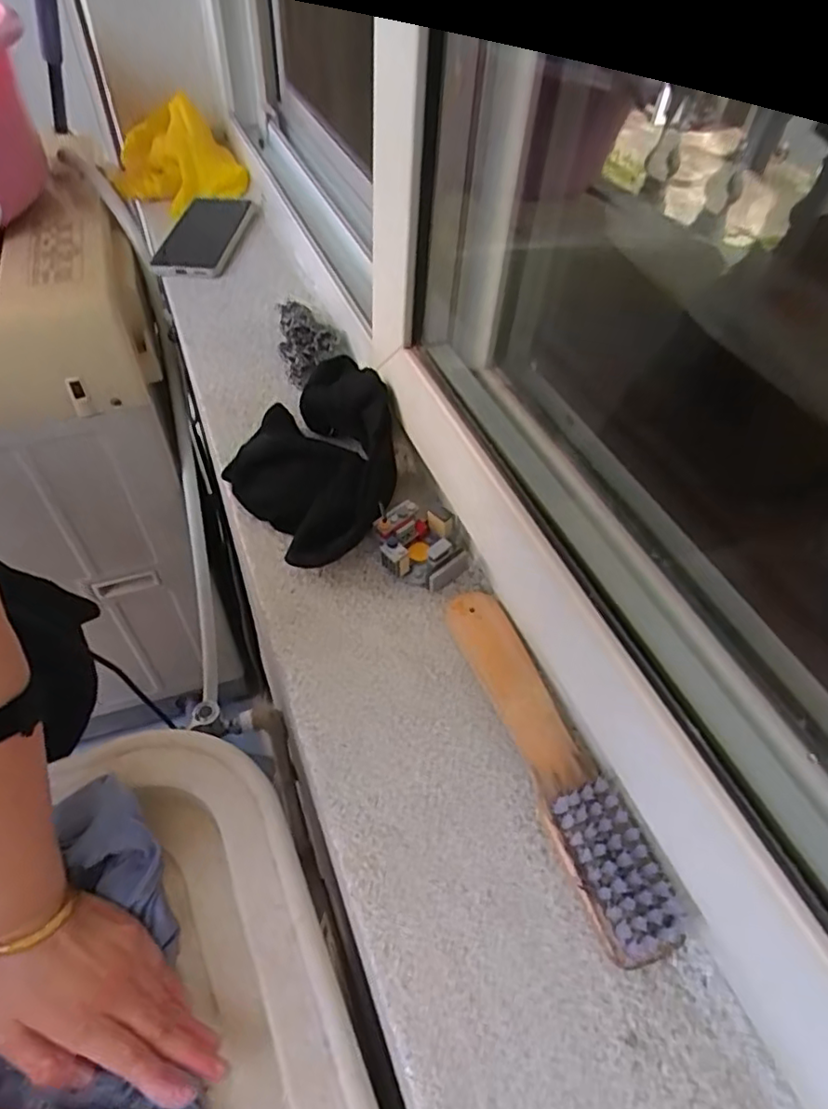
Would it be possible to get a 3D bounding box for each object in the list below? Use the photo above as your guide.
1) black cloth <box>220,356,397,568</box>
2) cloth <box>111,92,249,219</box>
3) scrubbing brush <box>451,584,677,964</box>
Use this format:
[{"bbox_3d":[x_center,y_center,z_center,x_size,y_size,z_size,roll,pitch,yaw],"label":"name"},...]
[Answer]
[{"bbox_3d":[-0.074,-0.074,0.451,0.115,0.073,0.182,-6,50,-8],"label":"black cloth"},{"bbox_3d":[-0.286,-0.469,0.732,0.131,0.065,0.163,-25,55,-22],"label":"cloth"},{"bbox_3d":[0.072,0.102,0.335,0.036,0.037,0.204,-14,52,-15],"label":"scrubbing brush"}]

